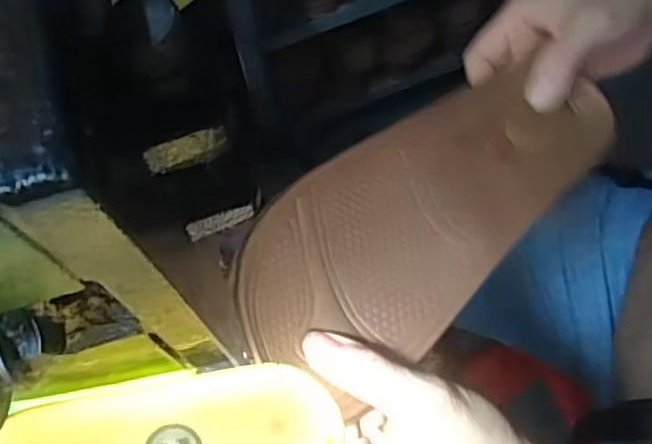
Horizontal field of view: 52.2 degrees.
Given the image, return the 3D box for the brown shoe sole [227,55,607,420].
[{"bbox_3d":[0.060,-0.010,0.333,0.240,0.020,0.089,-32,68,-24],"label":"brown shoe sole"}]

